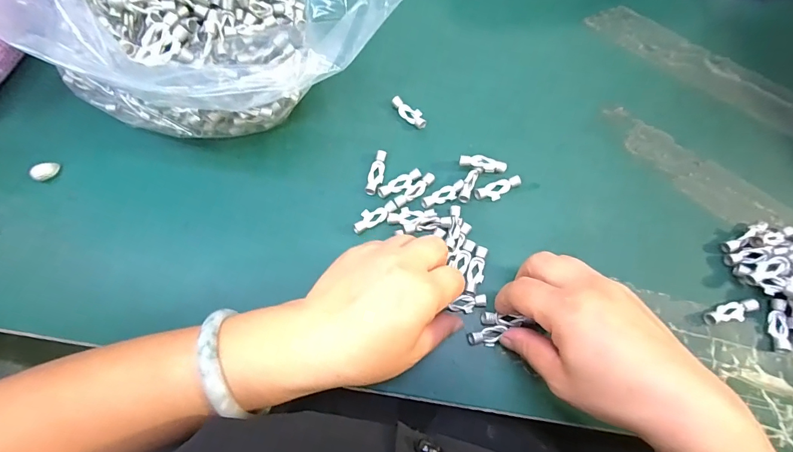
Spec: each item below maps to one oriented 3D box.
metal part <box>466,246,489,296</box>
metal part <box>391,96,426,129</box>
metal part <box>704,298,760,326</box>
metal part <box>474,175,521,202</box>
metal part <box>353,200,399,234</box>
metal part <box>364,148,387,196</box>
[{"bbox_3d":[0.061,0.033,0.295,0.012,0.004,0.037,16,73,6],"label":"metal part"},{"bbox_3d":[0.011,-0.098,0.339,0.036,0.008,0.015,35,76,11],"label":"metal part"},{"bbox_3d":[0.241,0.062,0.282,0.035,0.010,0.013,-10,72,-2],"label":"metal part"},{"bbox_3d":[0.082,-0.030,0.314,0.037,0.007,0.015,-26,73,-8],"label":"metal part"},{"bbox_3d":[-0.018,-0.009,0.308,0.038,0.004,0.015,-30,74,-9],"label":"metal part"},{"bbox_3d":[-0.016,-0.044,0.320,0.012,0.005,0.039,10,72,4],"label":"metal part"}]

